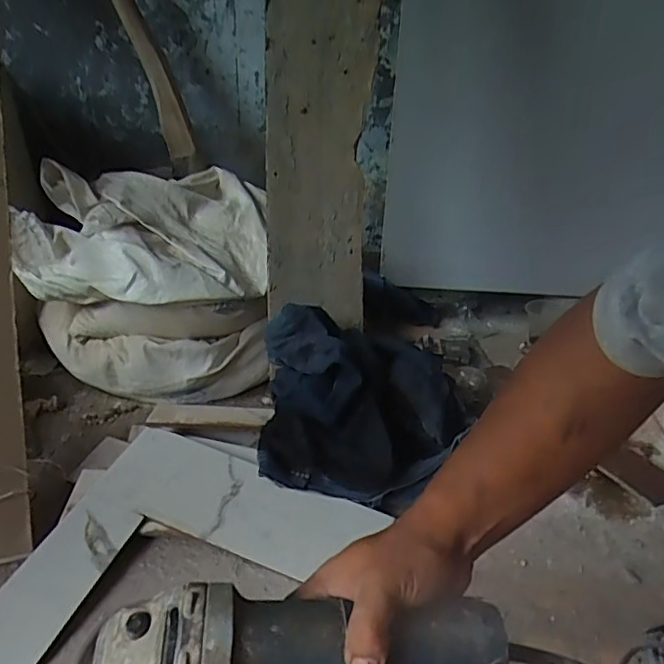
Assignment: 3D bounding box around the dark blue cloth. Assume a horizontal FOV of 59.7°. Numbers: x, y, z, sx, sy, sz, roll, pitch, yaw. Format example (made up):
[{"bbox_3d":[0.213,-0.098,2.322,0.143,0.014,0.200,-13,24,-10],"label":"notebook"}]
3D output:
[{"bbox_3d":[0.051,0.099,0.860,0.302,0.197,0.229,3,32,-1],"label":"dark blue cloth"}]

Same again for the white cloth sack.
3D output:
[{"bbox_3d":[-0.326,-0.092,1.035,0.405,0.335,0.270,-2,32,-9],"label":"white cloth sack"}]

